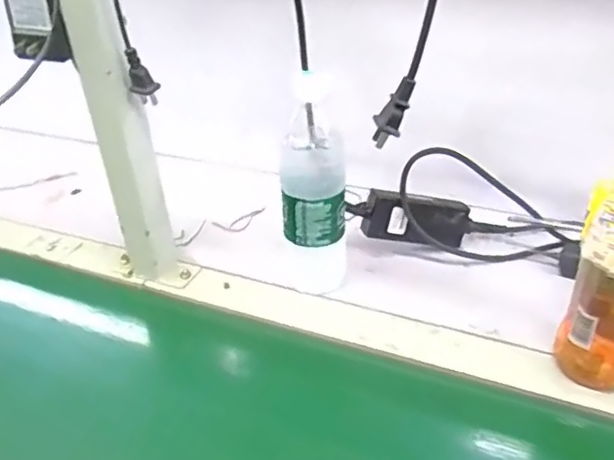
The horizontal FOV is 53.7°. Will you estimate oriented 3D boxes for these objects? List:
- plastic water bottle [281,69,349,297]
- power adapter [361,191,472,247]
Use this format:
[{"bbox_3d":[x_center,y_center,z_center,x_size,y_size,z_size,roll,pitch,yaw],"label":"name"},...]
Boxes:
[{"bbox_3d":[0.002,-0.028,0.610,0.077,0.200,0.083,-4,36,1],"label":"plastic water bottle"},{"bbox_3d":[0.124,-0.013,0.683,0.117,0.048,0.032,5,34,-12],"label":"power adapter"}]

